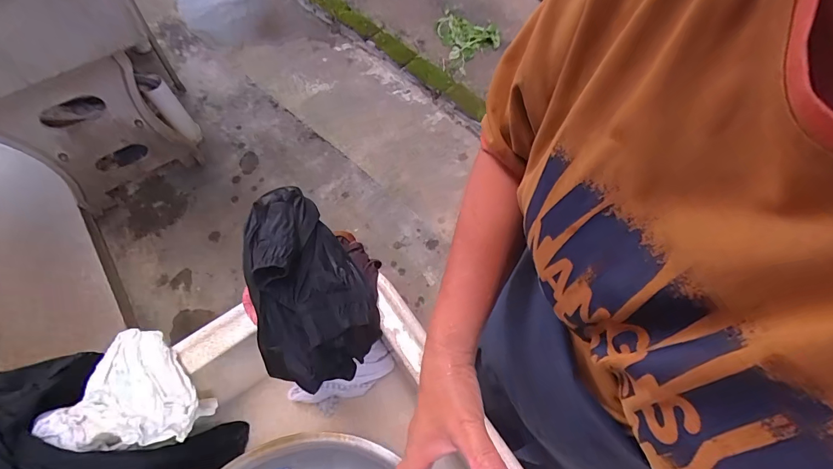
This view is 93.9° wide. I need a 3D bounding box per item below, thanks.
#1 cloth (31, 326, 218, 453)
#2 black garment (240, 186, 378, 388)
[{"bbox_3d":[-0.336,0.186,0.469,0.158,0.081,0.129,3,64,1],"label":"cloth"},{"bbox_3d":[-0.124,0.049,0.454,0.132,0.098,0.224,-10,65,-5],"label":"black garment"}]

